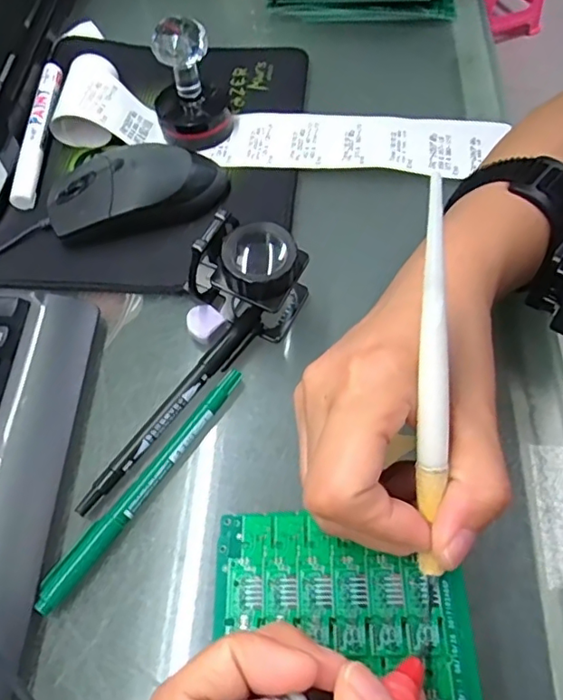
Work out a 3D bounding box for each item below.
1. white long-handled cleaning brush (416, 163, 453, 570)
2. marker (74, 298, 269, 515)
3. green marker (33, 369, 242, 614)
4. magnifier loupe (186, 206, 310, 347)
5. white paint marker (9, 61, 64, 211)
[{"bbox_3d":[0.051,0.012,0.184,0.009,0.004,0.131,0,99,4],"label":"white long-handled cleaning brush"},{"bbox_3d":[-0.055,0.026,0.293,0.015,0.012,0.139,30,65,20],"label":"marker"},{"bbox_3d":[-0.064,0.063,0.272,0.013,0.010,0.137,31,65,20],"label":"green marker"},{"bbox_3d":[-0.017,-0.041,0.303,0.061,0.057,0.045,13,61,11],"label":"magnifier loupe"},{"bbox_3d":[-0.174,-0.160,0.407,0.020,0.018,0.140,-3,59,2],"label":"white paint marker"}]

